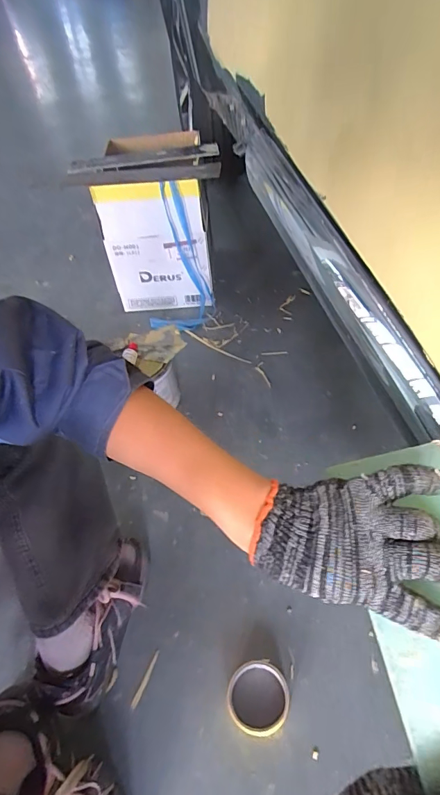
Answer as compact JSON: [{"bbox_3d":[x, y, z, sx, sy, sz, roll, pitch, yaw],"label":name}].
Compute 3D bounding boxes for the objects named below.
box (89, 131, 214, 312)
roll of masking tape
[{"bbox_3d":[-0.175,-0.507,1.216,0.268,0.358,0.379,-5,49,2],"label":"box"},{"bbox_3d":[0.054,0.426,0.591,0.089,0.033,0.087,-3,49,4],"label":"roll of masking tape"}]

